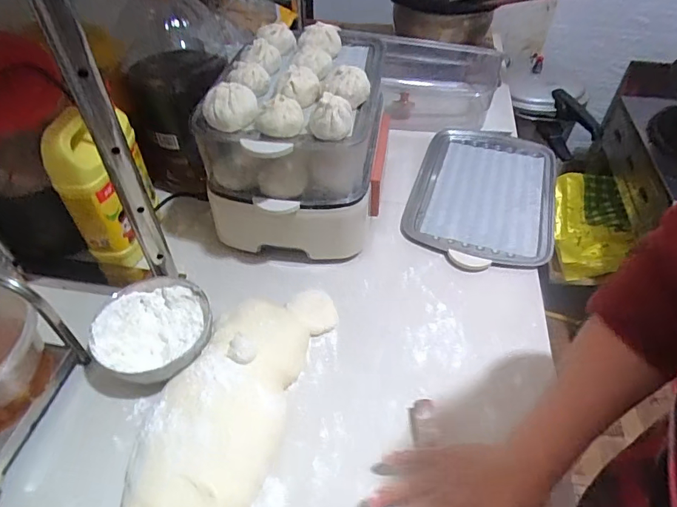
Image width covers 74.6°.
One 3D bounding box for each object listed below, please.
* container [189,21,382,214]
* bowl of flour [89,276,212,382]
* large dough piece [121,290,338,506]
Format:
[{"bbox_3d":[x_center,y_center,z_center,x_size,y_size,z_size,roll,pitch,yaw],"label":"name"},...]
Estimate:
[{"bbox_3d":[-0.051,-0.241,0.688,0.219,0.136,0.411,7,46,6],"label":"container"},{"bbox_3d":[-0.228,0.101,0.561,0.134,0.060,0.141,0,46,0],"label":"bowl of flour"},{"bbox_3d":[-0.119,0.157,0.506,0.137,0.049,0.330,15,48,14],"label":"large dough piece"}]

